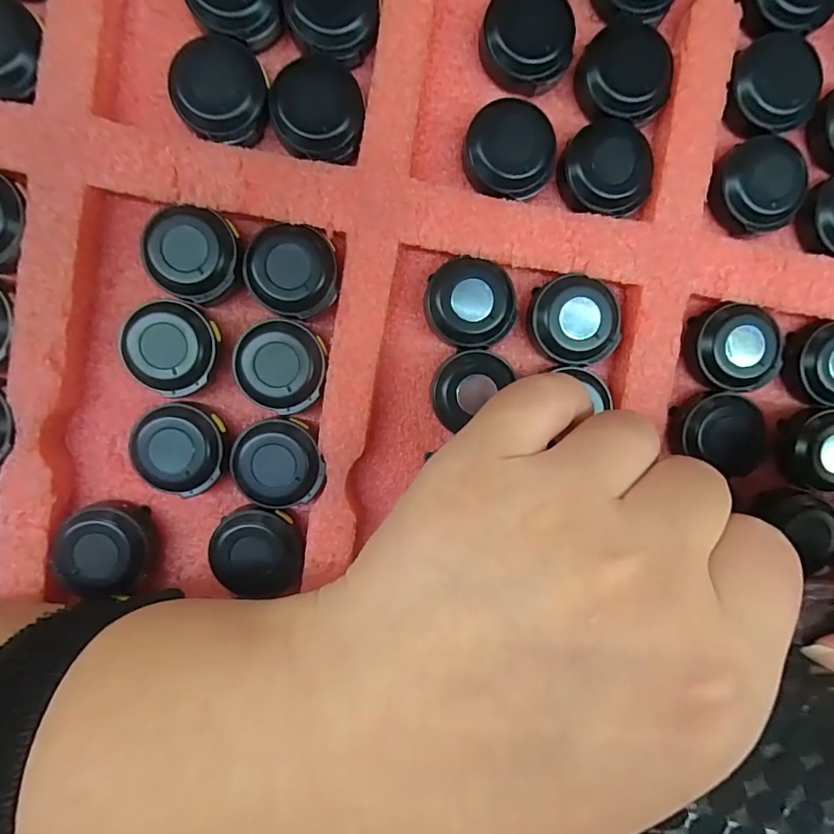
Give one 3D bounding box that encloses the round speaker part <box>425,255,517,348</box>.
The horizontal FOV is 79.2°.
[{"bbox_3d":[0.018,-0.038,0.170,0.029,0.012,0.028,0,94,-3],"label":"round speaker part"}]

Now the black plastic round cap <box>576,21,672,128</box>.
[{"bbox_3d":[0.069,-0.112,0.166,0.029,0.015,0.028,0,95,-3],"label":"black plastic round cap"}]

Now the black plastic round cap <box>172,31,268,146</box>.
[{"bbox_3d":[-0.061,-0.101,0.160,0.028,0.011,0.031,5,95,-3],"label":"black plastic round cap"}]

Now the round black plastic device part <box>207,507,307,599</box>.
[{"bbox_3d":[-0.053,0.045,0.171,0.029,0.012,0.027,0,94,-3],"label":"round black plastic device part"}]

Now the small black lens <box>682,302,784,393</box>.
[{"bbox_3d":[0.109,-0.024,0.176,0.029,0.012,0.029,0,95,-3],"label":"small black lens"}]

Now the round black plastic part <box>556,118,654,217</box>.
[{"bbox_3d":[0.063,-0.082,0.168,0.028,0.011,0.031,-27,95,-1],"label":"round black plastic part"}]

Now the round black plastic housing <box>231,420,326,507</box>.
[{"bbox_3d":[-0.046,0.015,0.169,0.029,0.012,0.029,0,94,-3],"label":"round black plastic housing"}]

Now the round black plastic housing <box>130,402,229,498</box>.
[{"bbox_3d":[-0.077,0.010,0.166,0.028,0.013,0.029,0,94,-3],"label":"round black plastic housing"}]

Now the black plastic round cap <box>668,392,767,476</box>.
[{"bbox_3d":[0.106,0.005,0.178,0.033,0.010,0.026,22,94,-5],"label":"black plastic round cap"}]

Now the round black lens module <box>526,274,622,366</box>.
[{"bbox_3d":[0.052,-0.032,0.172,0.030,0.012,0.029,0,94,-3],"label":"round black lens module"}]

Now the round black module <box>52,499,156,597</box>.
[{"bbox_3d":[-0.104,0.043,0.165,0.029,0.017,0.027,0,95,-3],"label":"round black module"}]

